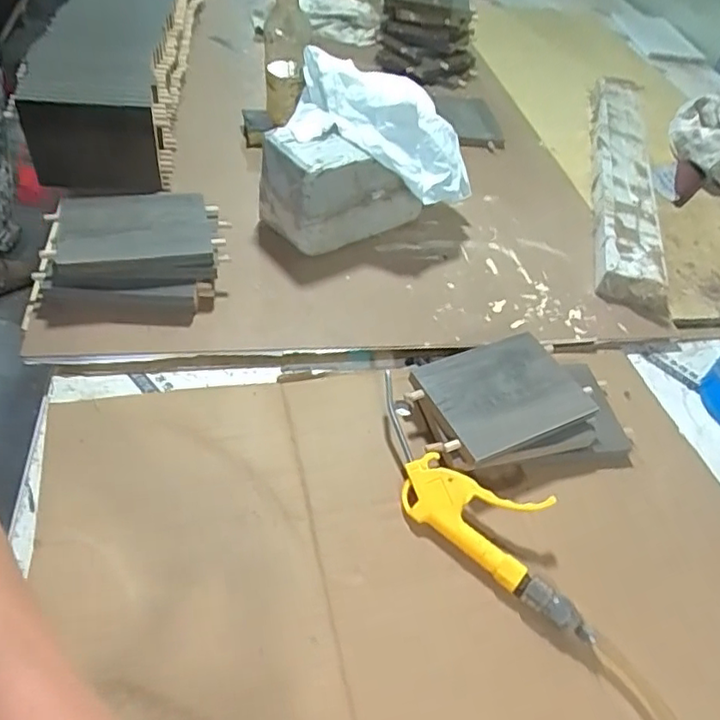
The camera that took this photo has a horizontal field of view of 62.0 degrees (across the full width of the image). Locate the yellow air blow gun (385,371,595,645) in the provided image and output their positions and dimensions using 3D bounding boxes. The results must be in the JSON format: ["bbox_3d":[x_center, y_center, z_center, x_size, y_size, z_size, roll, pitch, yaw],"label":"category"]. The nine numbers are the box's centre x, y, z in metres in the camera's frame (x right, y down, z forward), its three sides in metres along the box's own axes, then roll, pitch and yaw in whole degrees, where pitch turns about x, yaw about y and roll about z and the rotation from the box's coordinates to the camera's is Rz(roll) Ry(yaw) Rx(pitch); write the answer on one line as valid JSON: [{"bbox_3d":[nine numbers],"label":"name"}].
[{"bbox_3d":[0.104,0.127,0.533,0.265,0.035,0.095,37,53,25],"label":"yellow air blow gun"}]

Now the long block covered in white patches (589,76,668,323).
[{"bbox_3d":[0.420,-0.310,0.967,0.098,0.040,0.646,14,47,5],"label":"long block covered in white patches"}]

